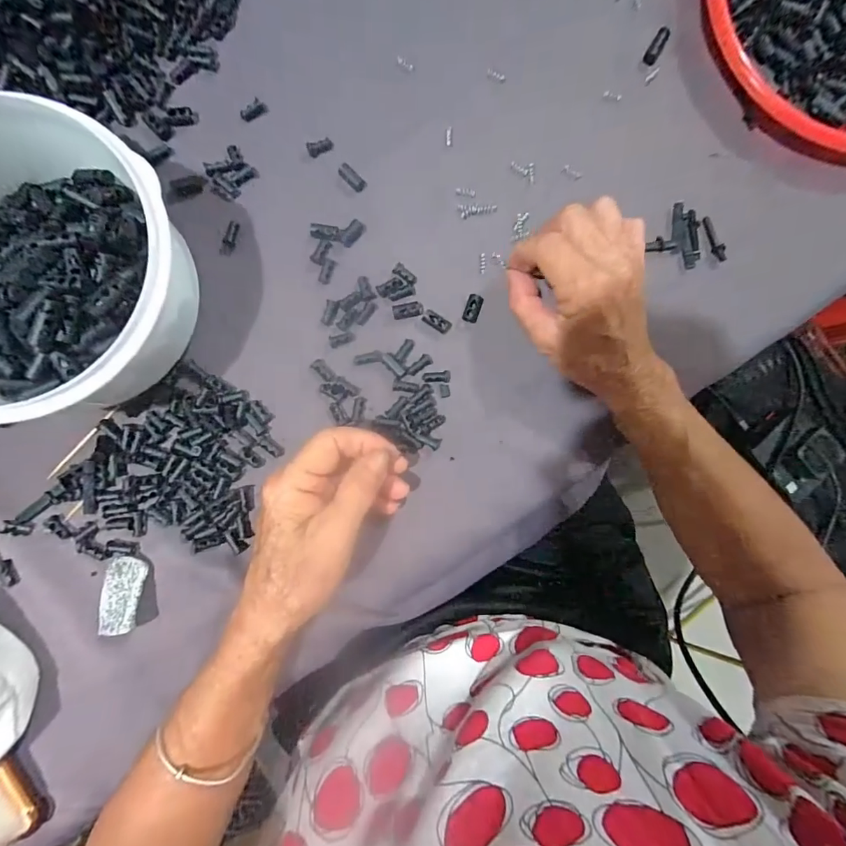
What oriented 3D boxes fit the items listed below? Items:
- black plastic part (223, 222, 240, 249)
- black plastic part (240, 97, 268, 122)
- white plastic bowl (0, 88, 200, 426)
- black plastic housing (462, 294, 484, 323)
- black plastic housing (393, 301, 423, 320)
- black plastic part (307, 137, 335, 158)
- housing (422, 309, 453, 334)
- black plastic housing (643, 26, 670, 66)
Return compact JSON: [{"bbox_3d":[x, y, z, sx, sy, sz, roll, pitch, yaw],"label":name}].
[{"bbox_3d":[-0.128,-0.126,0.292,0.008,0.004,0.017,13,87,-5],"label":"black plastic part"},{"bbox_3d":[-0.114,-0.211,0.295,0.018,0.009,0.008,-24,90,-5],"label":"black plastic part"},{"bbox_3d":[-0.214,-0.087,0.248,0.161,0.072,0.164,-1,88,-5],"label":"white plastic bowl"},{"bbox_3d":[0.035,-0.080,0.304,0.011,0.005,0.019,19,87,-4],"label":"black plastic housing"},{"bbox_3d":[-0.010,-0.077,0.301,0.020,0.005,0.010,-10,89,-5],"label":"black plastic housing"},{"bbox_3d":[-0.070,-0.189,0.300,0.017,0.005,0.009,-17,90,-5],"label":"black plastic part"},{"bbox_3d":[0.010,-0.069,0.301,0.020,0.007,0.010,29,86,-4],"label":"housing"},{"bbox_3d":[0.170,-0.274,0.318,0.009,0.004,0.029,28,86,-4],"label":"black plastic housing"}]

